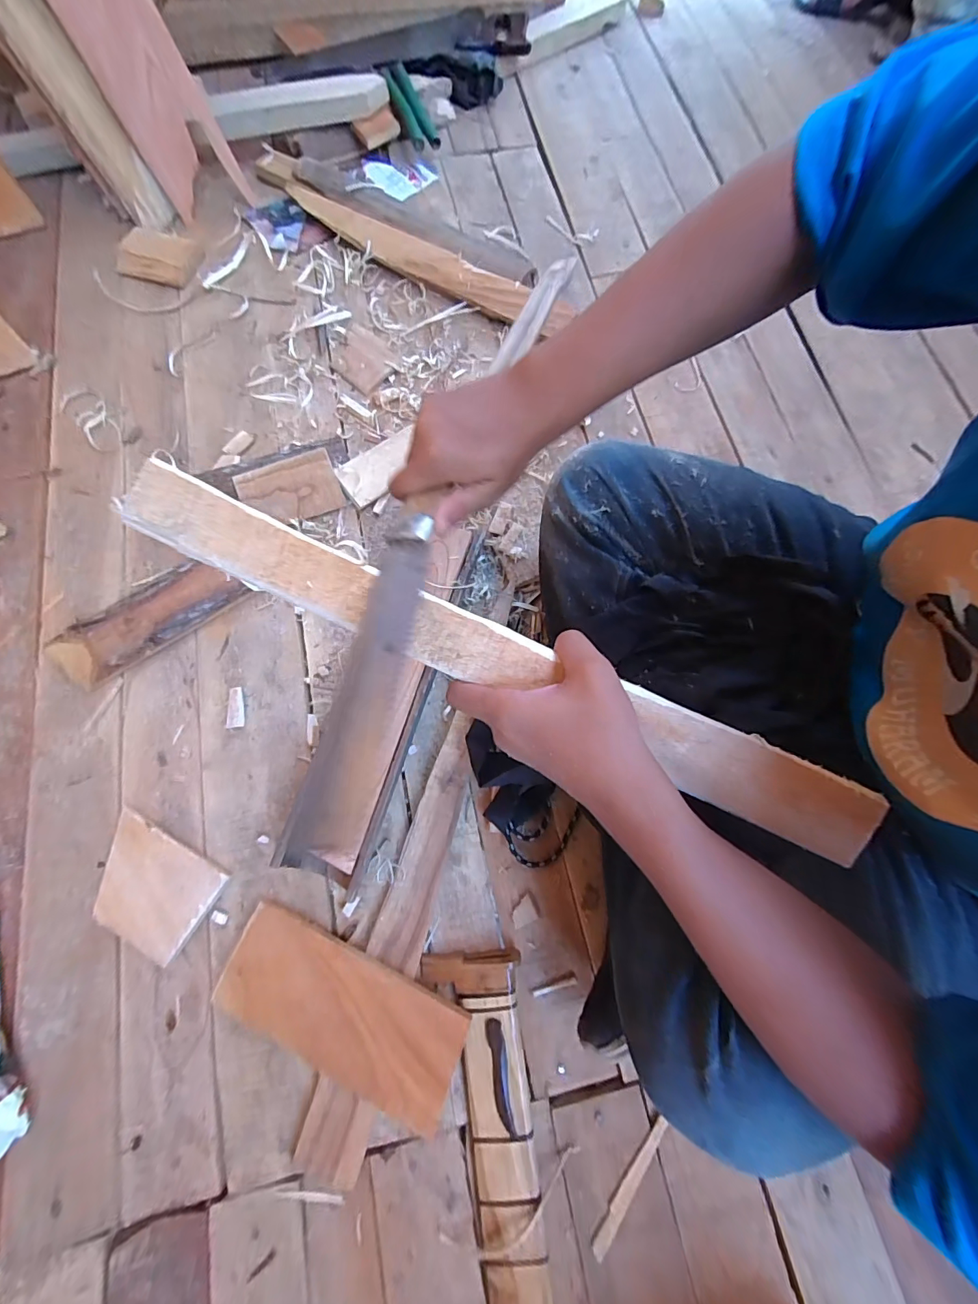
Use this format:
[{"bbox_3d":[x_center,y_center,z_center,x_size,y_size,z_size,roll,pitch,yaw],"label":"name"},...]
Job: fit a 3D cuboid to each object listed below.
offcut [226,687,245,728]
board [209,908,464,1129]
[{"bbox_3d":[-0.294,0.064,0.529,0.018,0.007,0.048,-11,74,-4],"label":"offcut"},{"bbox_3d":[-0.139,0.331,0.426,0.231,0.020,0.089,24,62,8],"label":"board"}]

